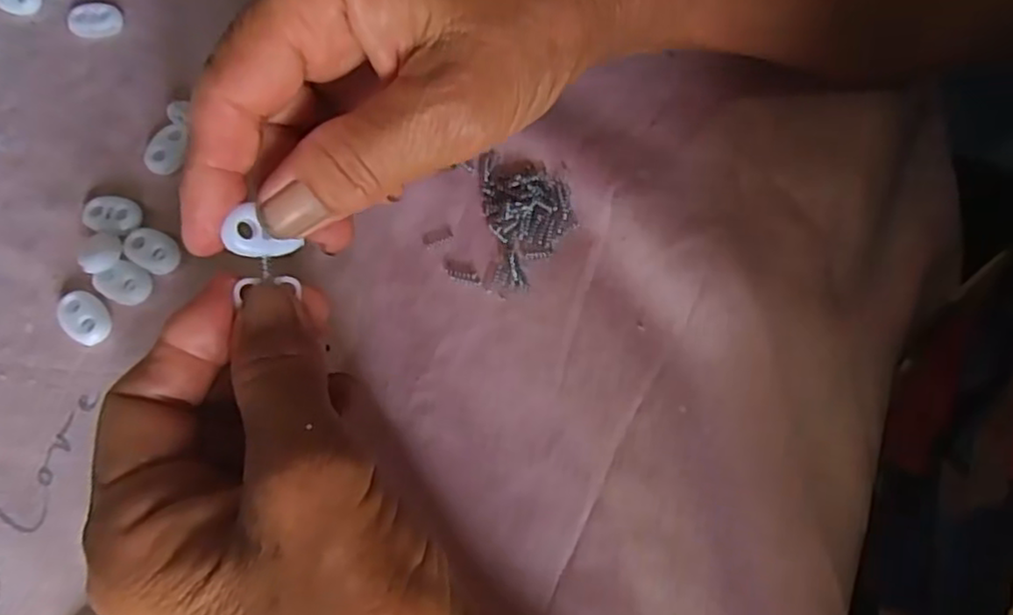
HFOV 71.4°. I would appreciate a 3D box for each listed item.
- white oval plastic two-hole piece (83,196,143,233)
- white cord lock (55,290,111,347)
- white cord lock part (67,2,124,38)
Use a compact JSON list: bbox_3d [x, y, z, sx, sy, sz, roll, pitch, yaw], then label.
[{"bbox_3d":[-0.152,-0.036,0.273,0.023,0.005,0.015,3,71,3],"label":"white oval plastic two-hole piece"},{"bbox_3d":[-0.155,0.004,0.260,0.014,0.007,0.021,-42,75,-12],"label":"white cord lock"},{"bbox_3d":[-0.178,-0.124,0.306,0.022,0.007,0.014,4,71,3],"label":"white cord lock part"}]

